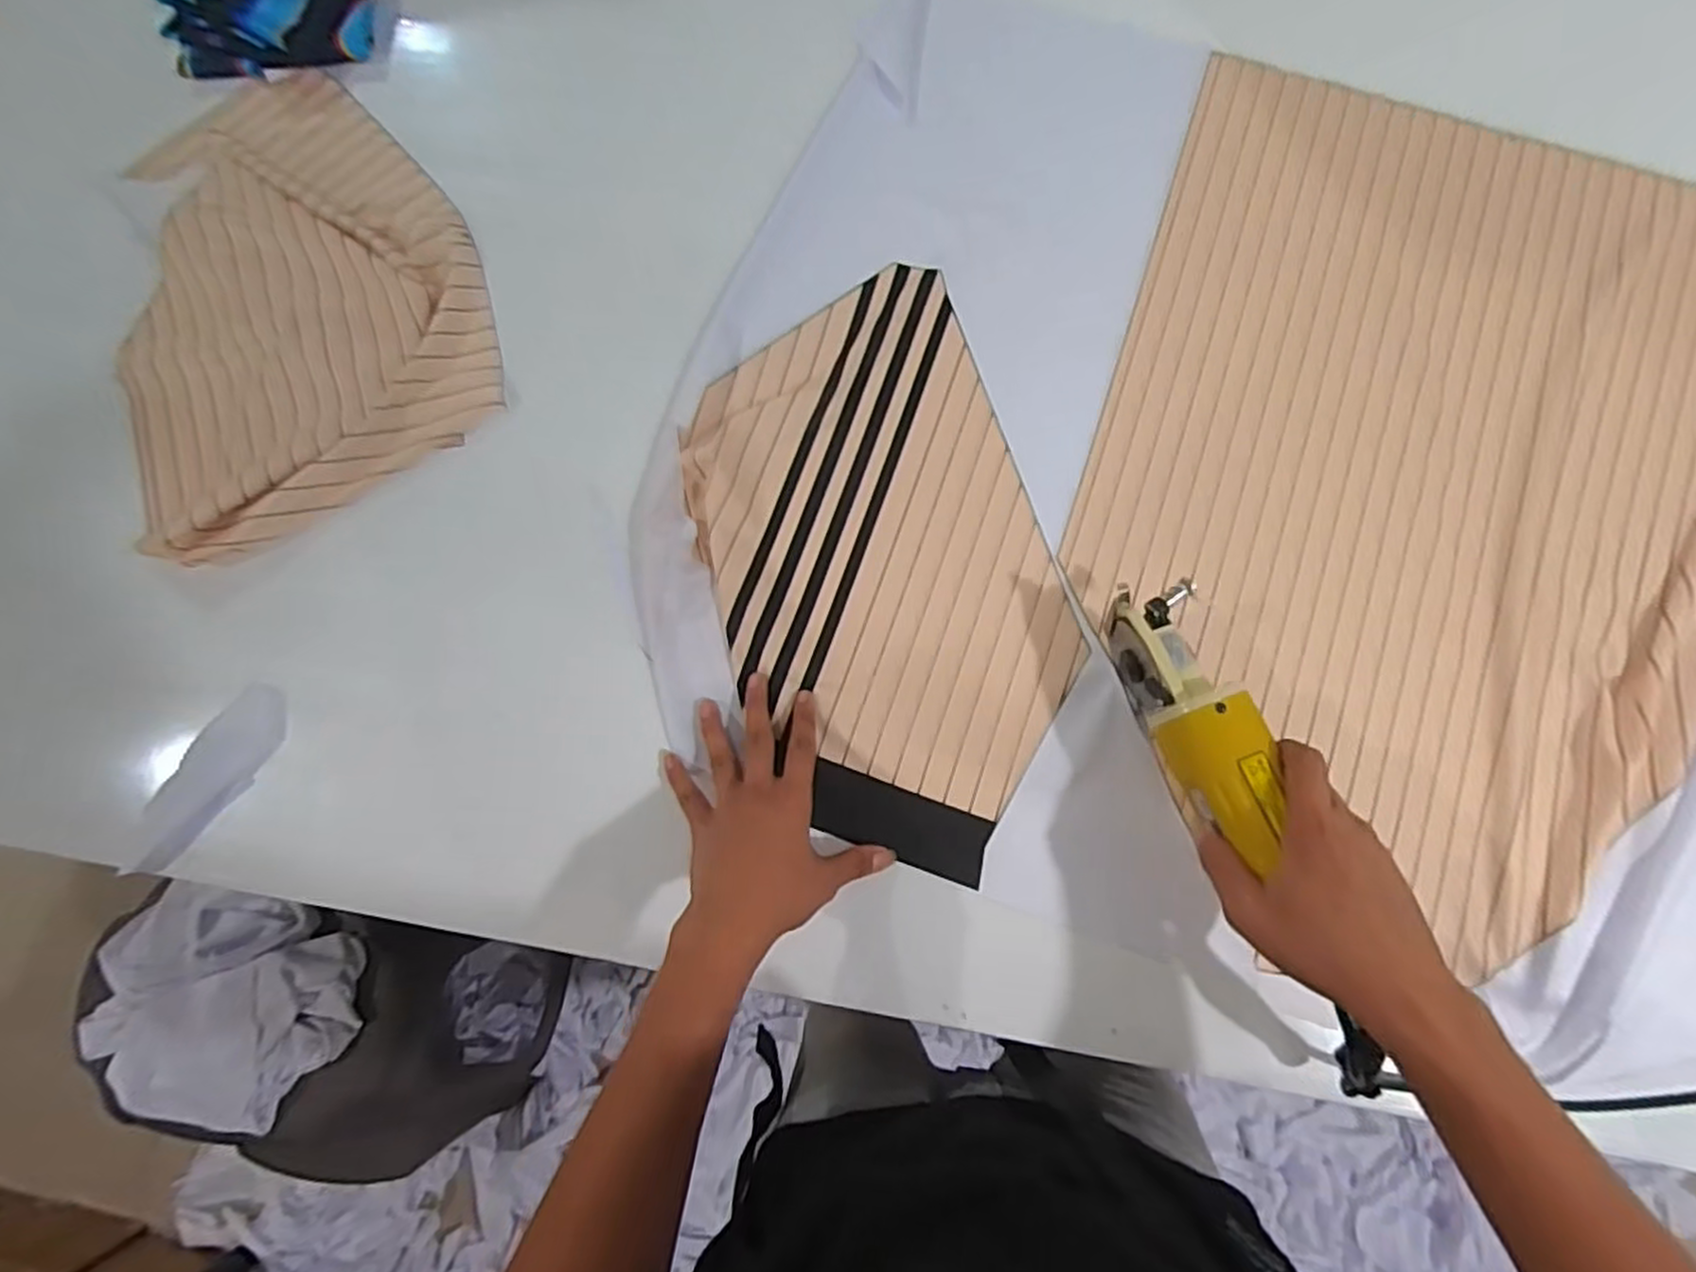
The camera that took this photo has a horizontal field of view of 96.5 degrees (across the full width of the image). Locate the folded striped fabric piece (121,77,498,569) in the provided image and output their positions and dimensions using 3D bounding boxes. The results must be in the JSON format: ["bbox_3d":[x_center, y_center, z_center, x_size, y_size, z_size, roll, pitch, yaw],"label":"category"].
[{"bbox_3d":[-0.457,-0.271,0.614,0.299,0.029,0.391,-19,79,2],"label":"folded striped fabric piece"}]

